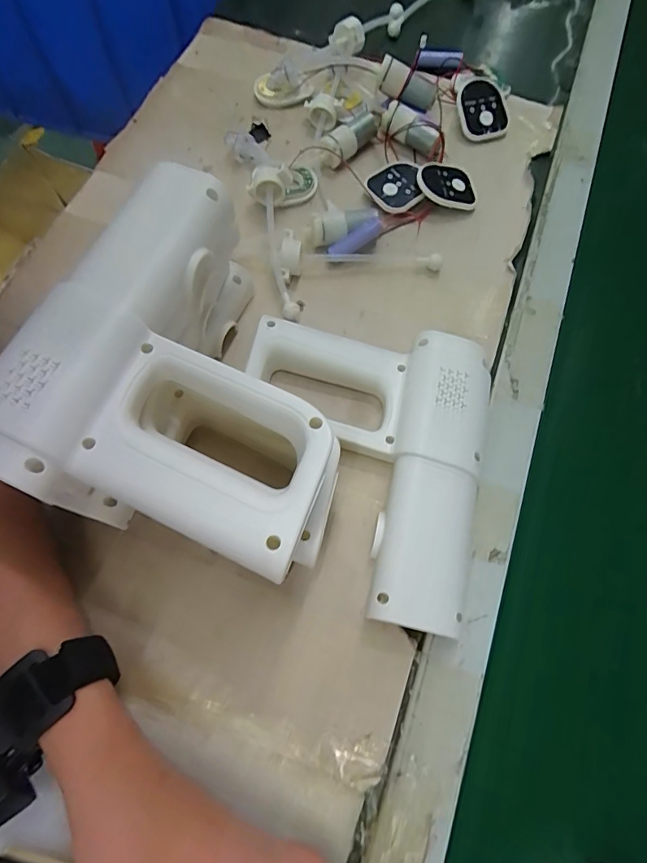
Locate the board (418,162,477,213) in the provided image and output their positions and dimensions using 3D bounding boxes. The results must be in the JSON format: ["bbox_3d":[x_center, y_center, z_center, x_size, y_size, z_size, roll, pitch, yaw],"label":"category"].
[{"bbox_3d":[0.114,-0.222,0.416,0.058,0.009,0.037,21,84,-9],"label":"board"}]

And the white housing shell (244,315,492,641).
[{"bbox_3d":[0.024,0.020,0.320,0.174,0.036,0.198,10,69,2],"label":"white housing shell"}]

